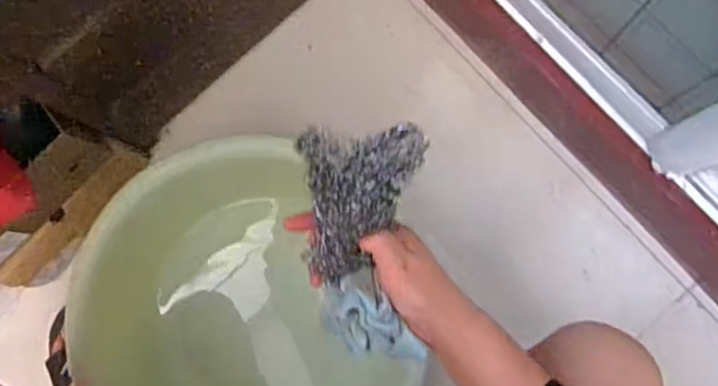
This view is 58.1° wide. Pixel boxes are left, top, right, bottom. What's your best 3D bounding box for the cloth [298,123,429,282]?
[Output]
[{"bbox_3d":[0.004,0.008,0.457,0.083,0.039,0.103,-1,84,3],"label":"cloth"}]

